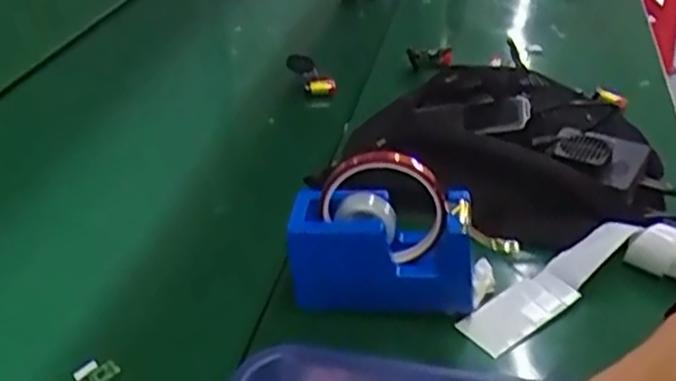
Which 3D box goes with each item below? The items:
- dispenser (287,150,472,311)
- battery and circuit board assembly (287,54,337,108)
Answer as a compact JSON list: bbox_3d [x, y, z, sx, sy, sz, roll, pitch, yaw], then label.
[{"bbox_3d":[0.032,0.026,0.517,0.129,0.103,0.058,6,36,9],"label":"dispenser"},{"bbox_3d":[-0.026,-0.128,0.844,0.044,0.032,0.080,-16,49,-18],"label":"battery and circuit board assembly"}]

